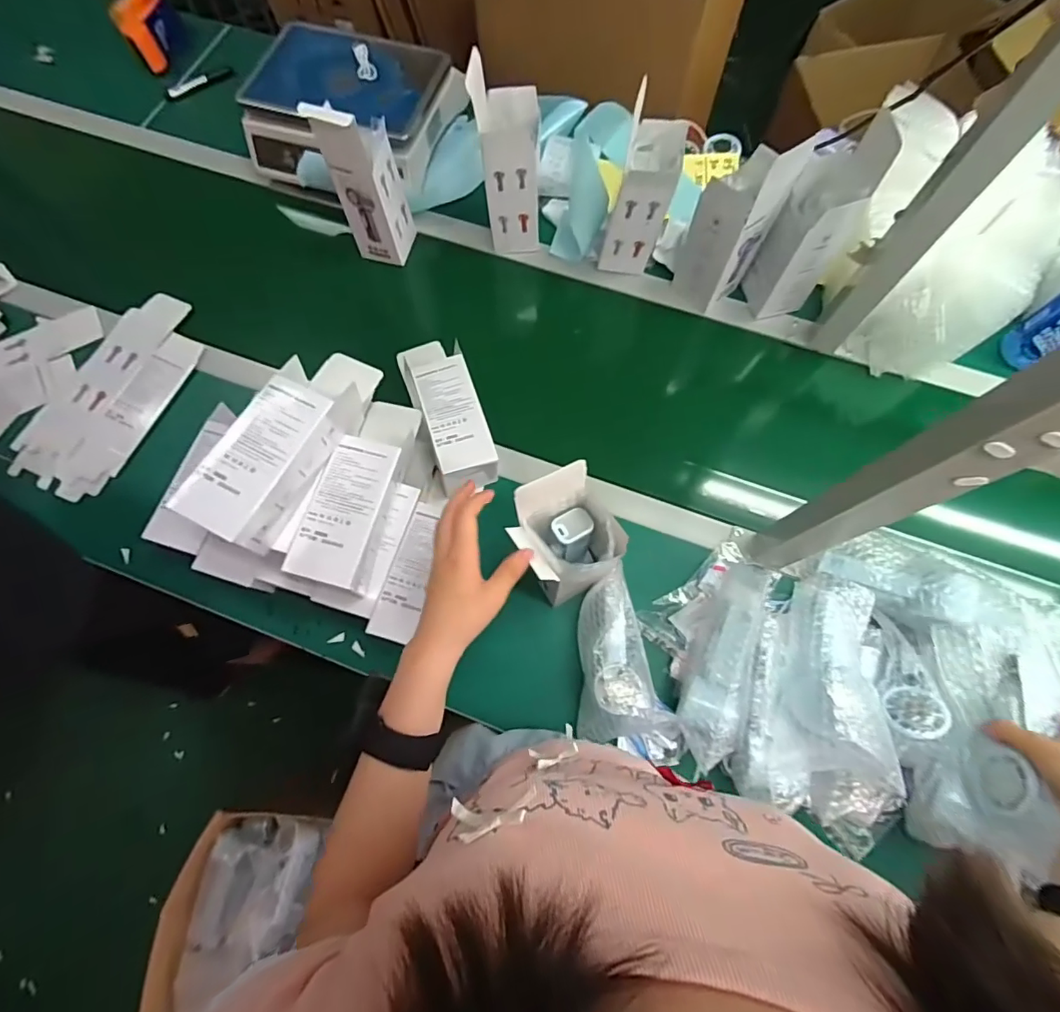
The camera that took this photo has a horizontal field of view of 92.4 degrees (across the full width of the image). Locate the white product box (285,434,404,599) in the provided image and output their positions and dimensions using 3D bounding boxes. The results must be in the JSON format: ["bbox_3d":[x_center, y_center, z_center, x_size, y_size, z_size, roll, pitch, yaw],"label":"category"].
[{"bbox_3d":[-0.196,0.011,0.574,0.071,0.081,0.160,14,74,5],"label":"white product box"}]

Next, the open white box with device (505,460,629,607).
[{"bbox_3d":[0.034,0.039,0.528,0.087,0.172,0.091,-32,75,-9],"label":"open white box with device"}]

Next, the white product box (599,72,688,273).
[{"bbox_3d":[0.152,-0.422,0.690,0.081,0.214,0.081,14,74,5],"label":"white product box"}]

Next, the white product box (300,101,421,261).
[{"bbox_3d":[-0.227,-0.457,0.710,0.069,0.228,0.077,17,74,6],"label":"white product box"}]

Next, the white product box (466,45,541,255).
[{"bbox_3d":[-0.028,-0.476,0.705,0.088,0.223,0.081,-3,73,0],"label":"white product box"}]

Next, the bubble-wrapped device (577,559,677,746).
[{"bbox_3d":[0.092,0.163,0.578,0.100,0.068,0.192,-11,73,-3],"label":"bubble-wrapped device"}]

